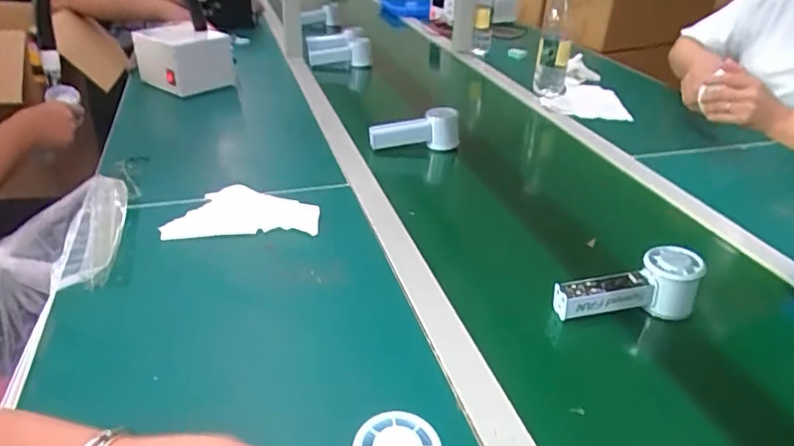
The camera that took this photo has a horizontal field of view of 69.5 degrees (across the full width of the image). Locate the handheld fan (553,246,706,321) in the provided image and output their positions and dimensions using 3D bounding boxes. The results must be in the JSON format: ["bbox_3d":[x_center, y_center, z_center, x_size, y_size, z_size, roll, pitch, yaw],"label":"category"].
[{"bbox_3d":[0.240,0.066,0.604,0.151,0.060,0.051,-2,31,-8],"label":"handheld fan"}]

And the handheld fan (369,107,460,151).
[{"bbox_3d":[0.033,-0.164,1.002,0.158,0.070,0.051,-3,31,-9],"label":"handheld fan"}]

